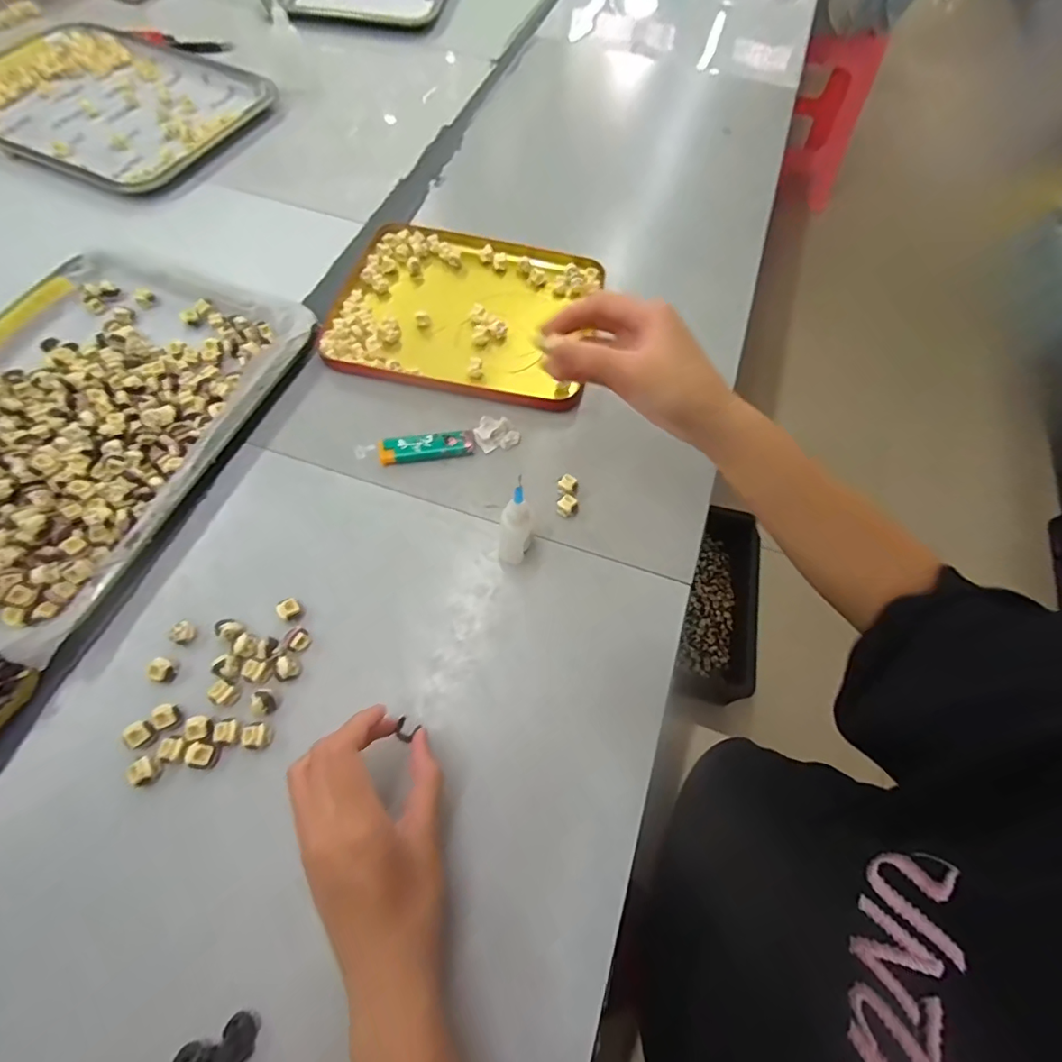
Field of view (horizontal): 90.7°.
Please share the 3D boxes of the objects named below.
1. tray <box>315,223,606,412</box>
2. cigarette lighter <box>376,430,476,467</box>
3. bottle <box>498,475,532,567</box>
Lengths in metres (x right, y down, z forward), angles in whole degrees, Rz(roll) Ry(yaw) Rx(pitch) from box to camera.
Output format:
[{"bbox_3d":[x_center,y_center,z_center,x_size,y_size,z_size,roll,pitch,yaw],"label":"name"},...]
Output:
[{"bbox_3d":[-0.065,-0.221,0.521,0.245,0.016,0.204,12,65,2],"label":"tray"},{"bbox_3d":[-0.089,-0.072,0.450,0.081,0.010,0.026,-6,65,-6],"label":"cigarette lighter"},{"bbox_3d":[-0.011,-0.002,0.379,0.022,0.081,0.027,5,64,-1],"label":"bottle"}]

